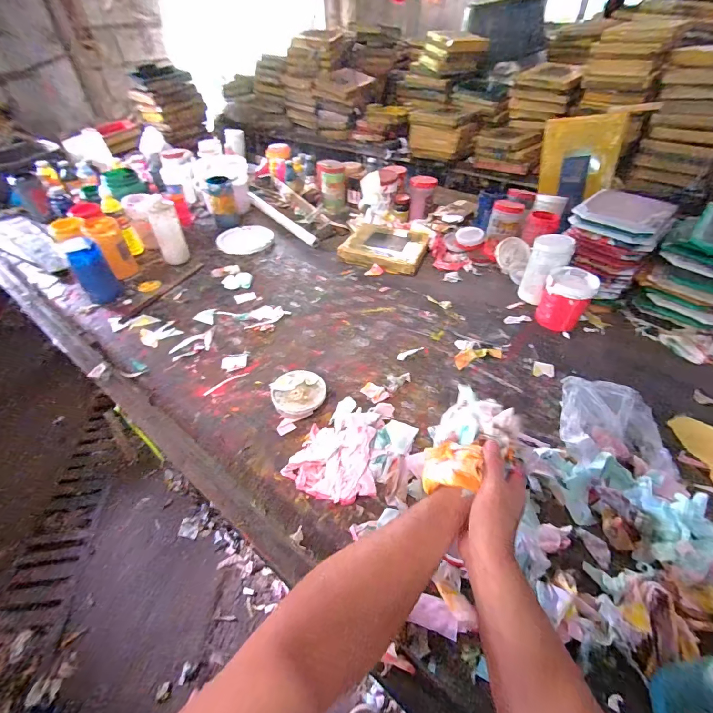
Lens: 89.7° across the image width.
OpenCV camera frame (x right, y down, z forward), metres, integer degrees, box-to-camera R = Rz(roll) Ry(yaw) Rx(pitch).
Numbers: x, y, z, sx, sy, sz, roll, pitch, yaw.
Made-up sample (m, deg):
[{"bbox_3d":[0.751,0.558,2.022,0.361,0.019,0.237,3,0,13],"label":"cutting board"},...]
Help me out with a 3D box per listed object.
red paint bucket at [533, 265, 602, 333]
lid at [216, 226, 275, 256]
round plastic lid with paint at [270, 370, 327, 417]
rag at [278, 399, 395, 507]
[{"bbox_3d":[0.549,-0.159,0.944,0.120,0.125,0.134,21,49,21],"label":"red paint bucket"},{"bbox_3d":[-0.411,-0.431,1.324,0.199,0.015,0.226,-8,45,-7],"label":"lid"},{"bbox_3d":[-0.124,0.080,0.780,0.111,0.032,0.109,-1,45,1],"label":"round plastic lid with paint"},{"bbox_3d":[-0.019,0.157,0.688,0.158,0.054,0.232,17,48,18],"label":"rag"}]

